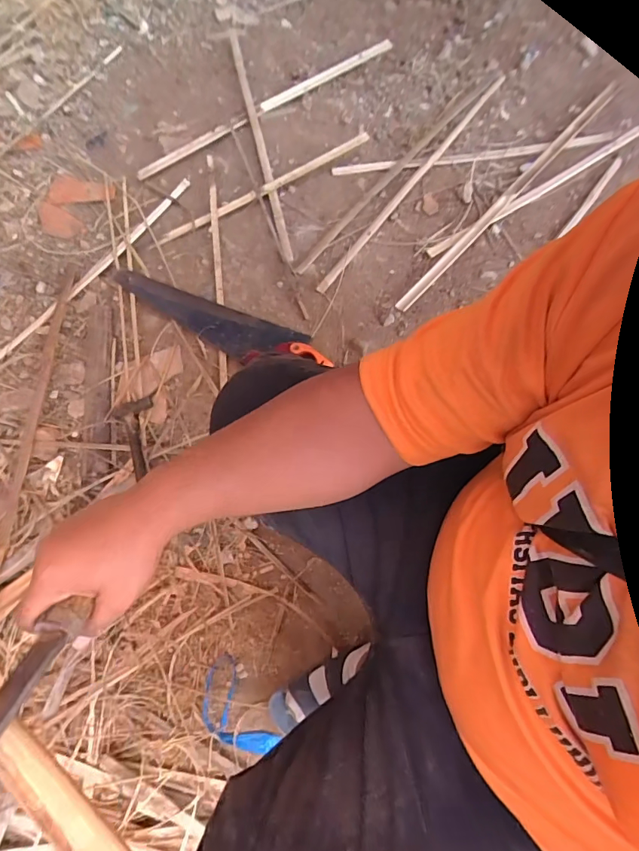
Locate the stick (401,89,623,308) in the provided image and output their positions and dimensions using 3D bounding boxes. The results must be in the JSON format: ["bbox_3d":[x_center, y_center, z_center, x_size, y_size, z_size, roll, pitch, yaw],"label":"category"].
[{"bbox_3d":[0.429,-0.519,0.990,0.030,0.021,0.779,42,77,11],"label":"stick"}]

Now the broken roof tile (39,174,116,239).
[{"bbox_3d":[-0.572,-0.504,1.032,0.158,0.023,0.153,22,74,7],"label":"broken roof tile"}]

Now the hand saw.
[{"bbox_3d":[-0.212,-0.209,0.923,0.482,0.032,0.110,21,74,6],"label":"hand saw"}]

